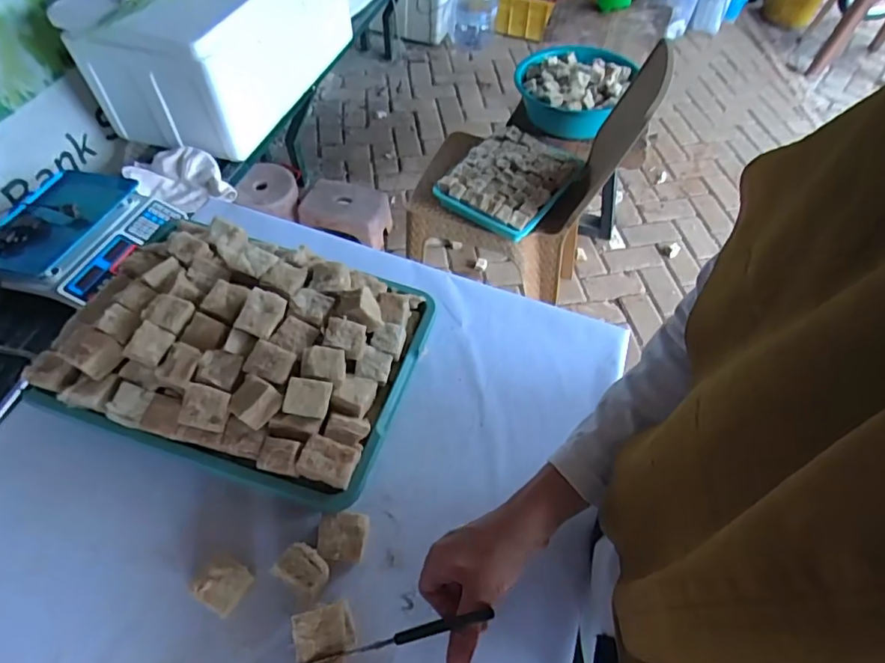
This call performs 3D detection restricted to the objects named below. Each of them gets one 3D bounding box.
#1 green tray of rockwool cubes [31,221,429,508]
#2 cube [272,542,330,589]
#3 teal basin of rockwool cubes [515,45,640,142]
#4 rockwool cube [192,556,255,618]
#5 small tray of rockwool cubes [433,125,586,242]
[{"bbox_3d":[-0.203,0.004,0.557,0.333,0.079,0.260,14,55,10],"label":"green tray of rockwool cubes"},{"bbox_3d":[-0.118,0.207,0.470,0.041,0.032,0.031,23,57,16],"label":"cube"},{"bbox_3d":[0.374,-0.706,1.574,0.322,0.114,0.395,20,56,14],"label":"teal basin of rockwool cubes"},{"bbox_3d":[-0.187,0.218,0.466,0.039,0.029,0.039,24,58,17],"label":"rockwool cube"},{"bbox_3d":[0.182,-0.392,1.387,0.261,0.073,0.338,31,60,21],"label":"small tray of rockwool cubes"}]

